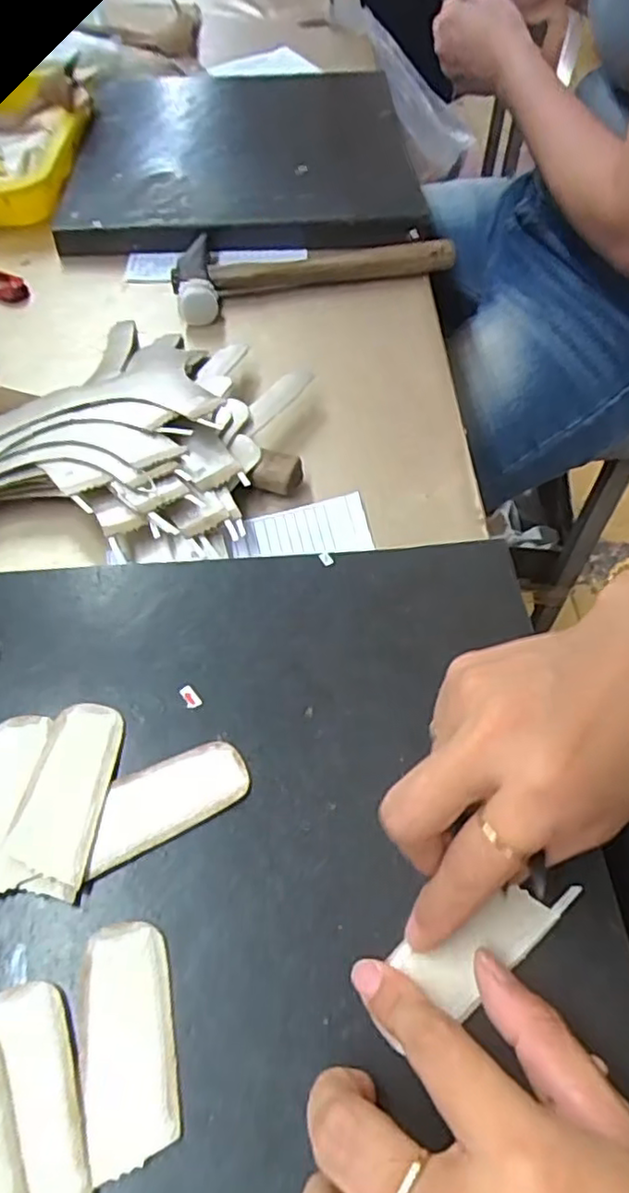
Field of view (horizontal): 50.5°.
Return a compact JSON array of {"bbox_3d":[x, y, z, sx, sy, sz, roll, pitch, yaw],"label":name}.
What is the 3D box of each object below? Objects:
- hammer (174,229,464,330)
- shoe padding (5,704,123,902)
[{"bbox_3d":[-0.005,-0.259,0.517,0.213,0.030,0.075,-16,57,-10],"label":"hammer"},{"bbox_3d":[-0.100,0.079,0.269,0.031,0.004,0.075,7,53,-1],"label":"shoe padding"}]

